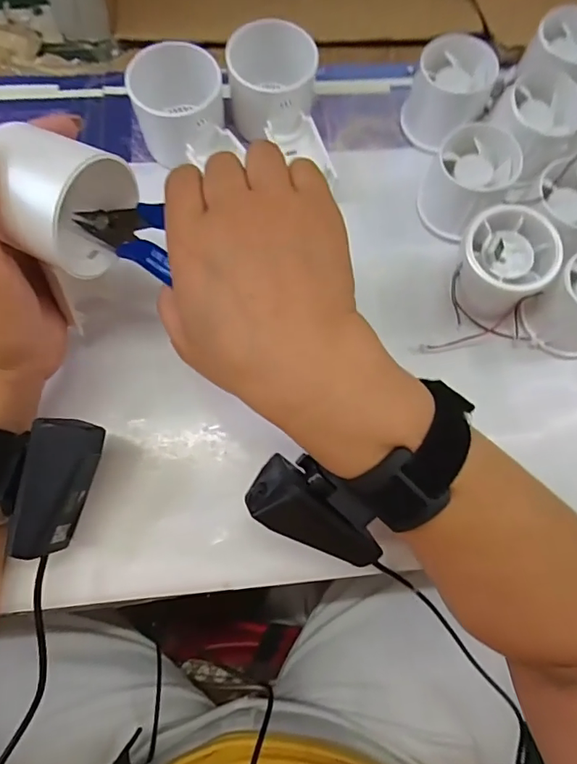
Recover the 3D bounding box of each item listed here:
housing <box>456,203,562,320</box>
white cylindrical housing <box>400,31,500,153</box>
[{"bbox_3d":[0.132,-0.075,0.307,0.054,0.041,0.054,1,74,-2],"label":"housing"},{"bbox_3d":[0.112,-0.201,0.349,0.053,0.053,0.051,1,74,-2],"label":"white cylindrical housing"}]

